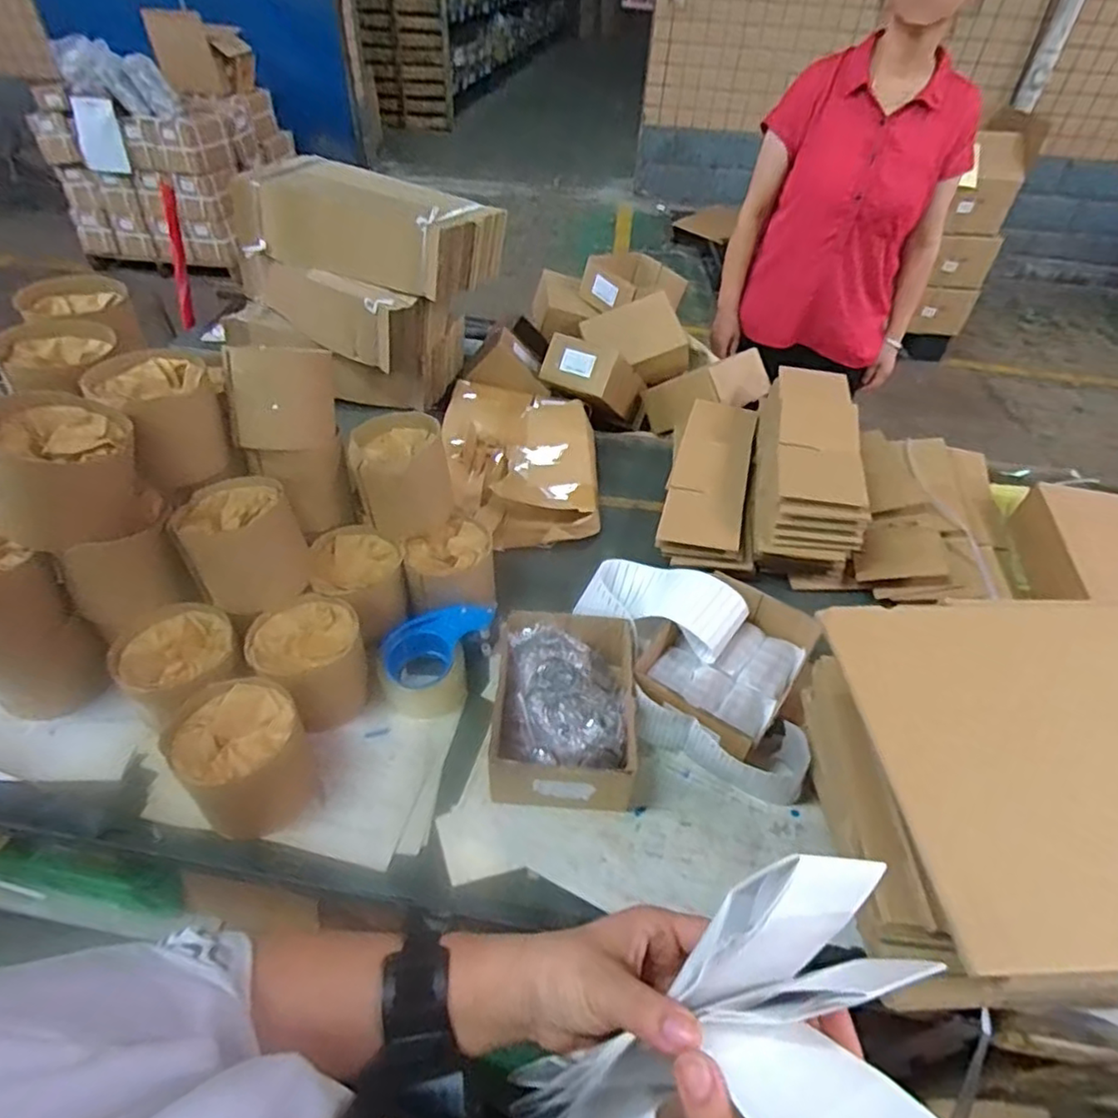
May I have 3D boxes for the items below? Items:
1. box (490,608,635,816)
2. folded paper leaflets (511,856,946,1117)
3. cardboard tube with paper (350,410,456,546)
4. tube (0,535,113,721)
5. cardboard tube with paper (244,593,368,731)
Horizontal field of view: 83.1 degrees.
[{"bbox_3d":[0.009,0.175,0.727,0.152,0.091,0.209,2,45,-2],"label":"box"},{"bbox_3d":[0.085,0.256,0.305,0.083,0.232,0.126,13,33,-48],"label":"folded paper leaflets"},{"bbox_3d":[-0.213,-0.110,0.854,0.120,0.133,0.135,-14,48,-17],"label":"cardboard tube with paper"},{"bbox_3d":[-0.628,0.084,0.727,0.110,0.242,0.117,25,49,20],"label":"tube"},{"bbox_3d":[-0.290,0.123,0.749,0.118,0.100,0.120,36,53,28],"label":"cardboard tube with paper"}]

